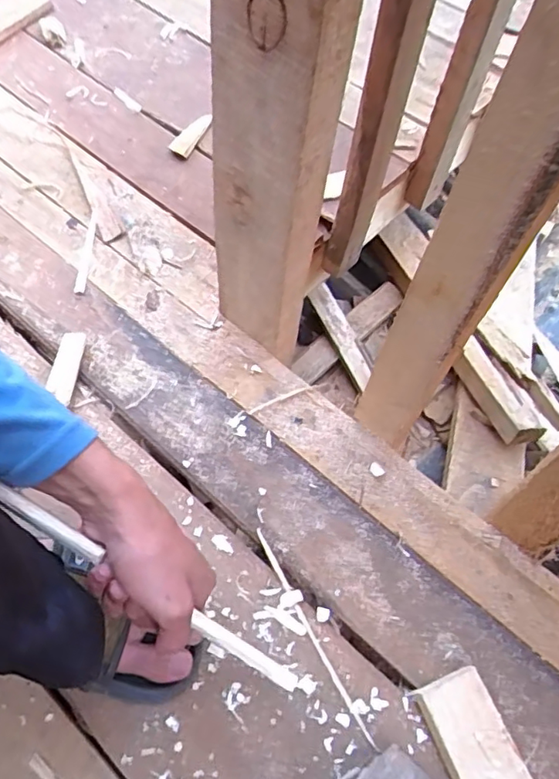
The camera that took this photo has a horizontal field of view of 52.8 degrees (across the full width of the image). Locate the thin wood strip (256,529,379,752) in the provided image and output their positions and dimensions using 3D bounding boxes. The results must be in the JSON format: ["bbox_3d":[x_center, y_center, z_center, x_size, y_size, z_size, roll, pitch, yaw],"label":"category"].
[{"bbox_3d":[0.027,0.208,0.483,0.008,0.004,0.194,-25,65,-16],"label":"thin wood strip"}]

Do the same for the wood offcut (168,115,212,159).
[{"bbox_3d":[-0.123,-0.354,0.783,0.035,0.014,0.073,35,81,15],"label":"wood offcut"}]

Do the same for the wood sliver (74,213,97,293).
[{"bbox_3d":[-0.232,-0.165,0.676,0.013,0.006,0.127,-1,61,-4],"label":"wood sliver"}]

